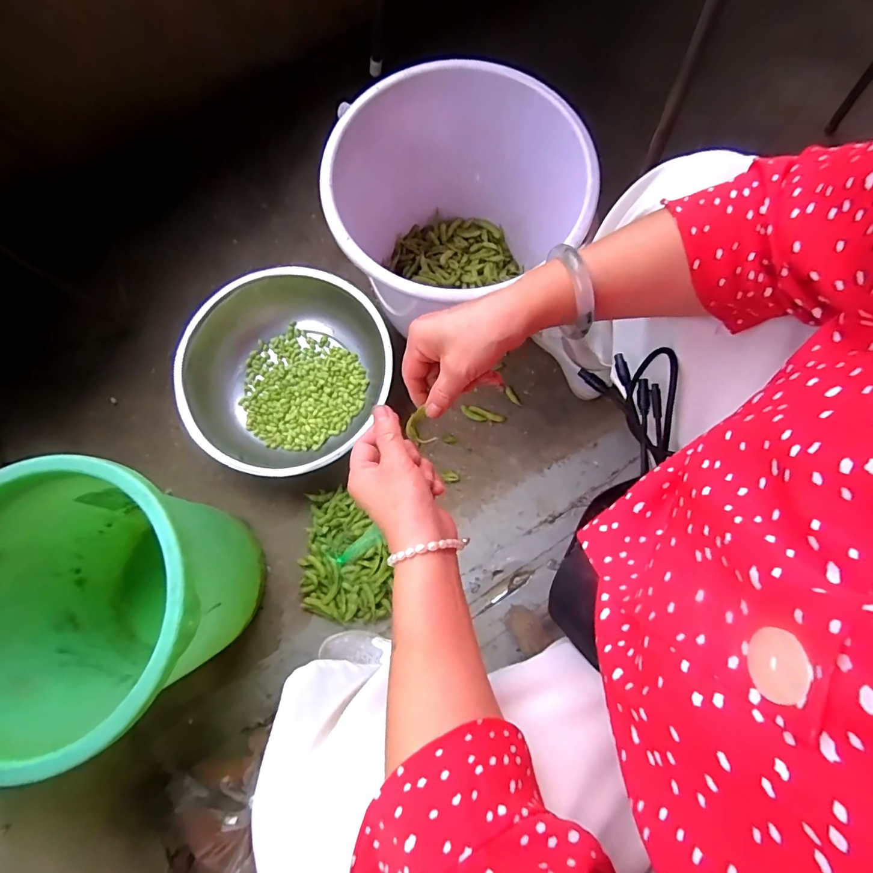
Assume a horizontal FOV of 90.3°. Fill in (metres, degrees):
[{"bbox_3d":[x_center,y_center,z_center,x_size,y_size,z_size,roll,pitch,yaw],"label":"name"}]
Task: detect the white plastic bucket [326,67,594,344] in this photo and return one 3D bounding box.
[{"bbox_3d":[0.026,-0.311,0.678,0.332,0.281,0.306,0,79,0],"label":"white plastic bucket"}]

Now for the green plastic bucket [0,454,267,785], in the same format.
[{"bbox_3d":[-0.422,0.210,0.608,0.306,0.322,0.301,0,79,0],"label":"green plastic bucket"}]

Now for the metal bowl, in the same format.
[{"bbox_3d":[-0.267,-0.112,0.777,0.324,0.113,0.353,0,79,0],"label":"metal bowl"}]

